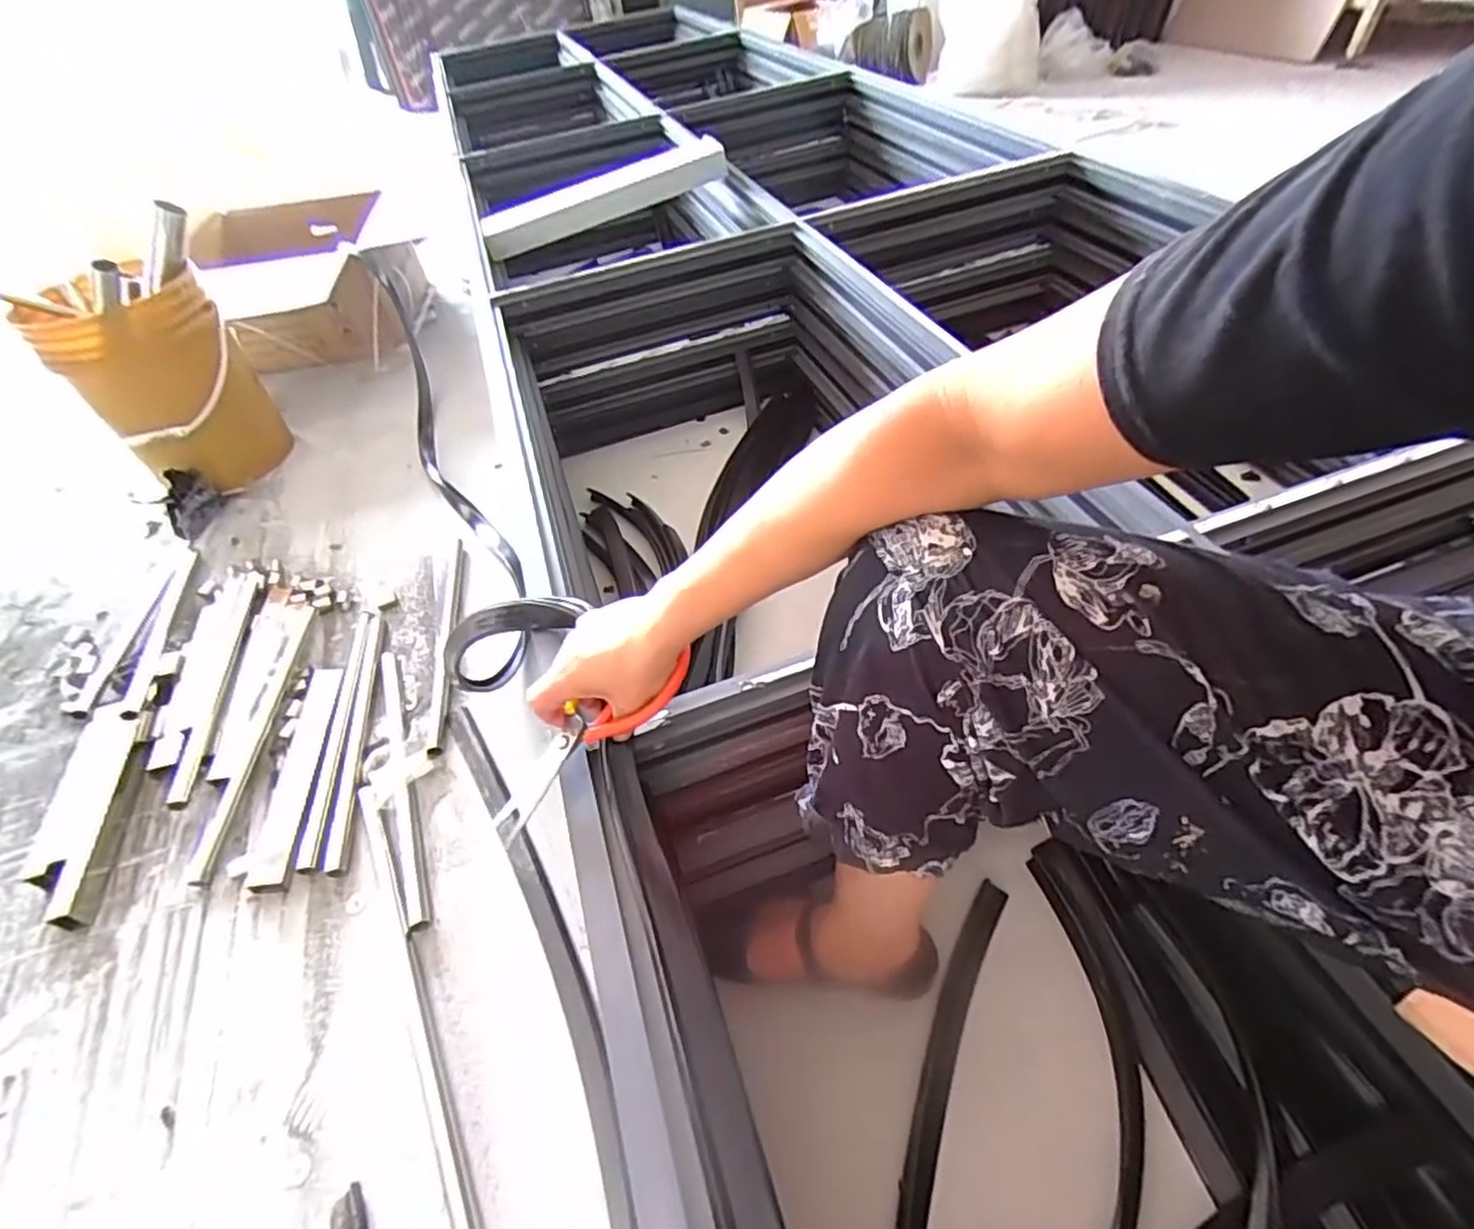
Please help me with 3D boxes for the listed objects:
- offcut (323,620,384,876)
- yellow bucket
[{"bbox_3d":[-0.527,0.149,0.963,0.034,0.015,0.440,-14,47,-5],"label":"offcut"},{"bbox_3d":[-1.068,-0.427,1.318,0.272,0.371,0.258,-37,53,-25],"label":"yellow bucket"}]

